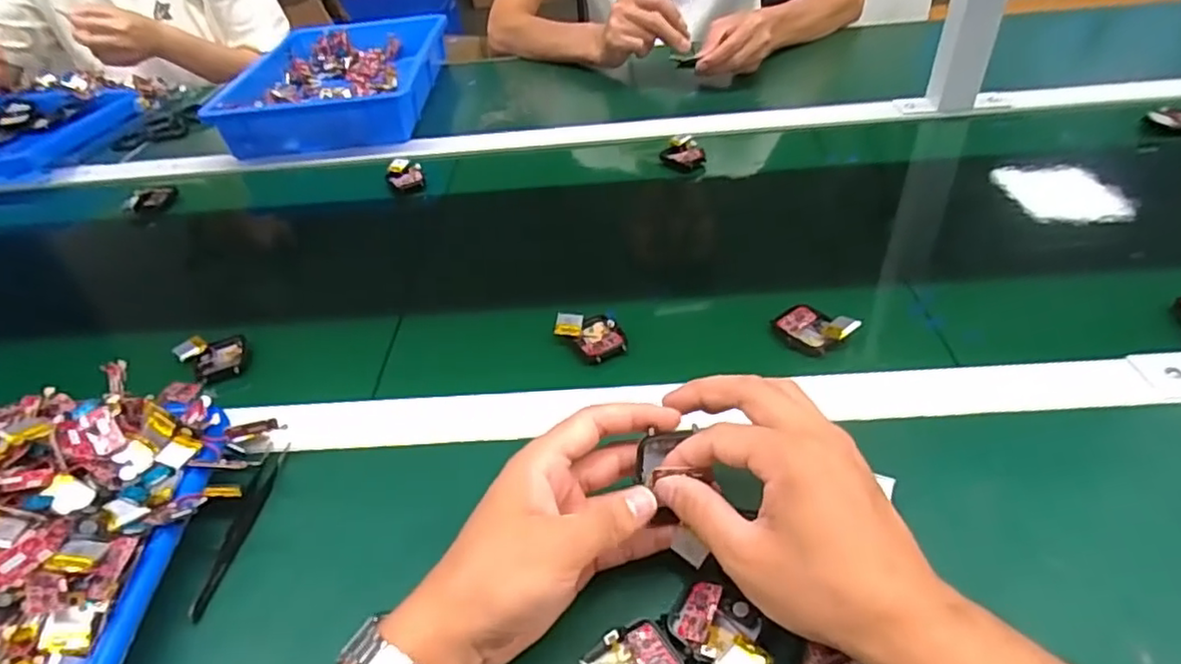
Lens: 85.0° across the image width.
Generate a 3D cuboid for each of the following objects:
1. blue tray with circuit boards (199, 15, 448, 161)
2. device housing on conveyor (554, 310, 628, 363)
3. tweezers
[{"bbox_3d":[-0.345,-0.359,0.902,0.245,0.069,0.359,-4,41,2],"label":"blue tray with circuit boards"},{"bbox_3d":[0.000,0.002,0.477,0.047,0.010,0.046,-13,41,-8],"label":"device housing on conveyor"},{"bbox_3d":[-0.209,0.115,0.390,0.015,0.007,0.118,-4,41,3],"label":"tweezers"}]

